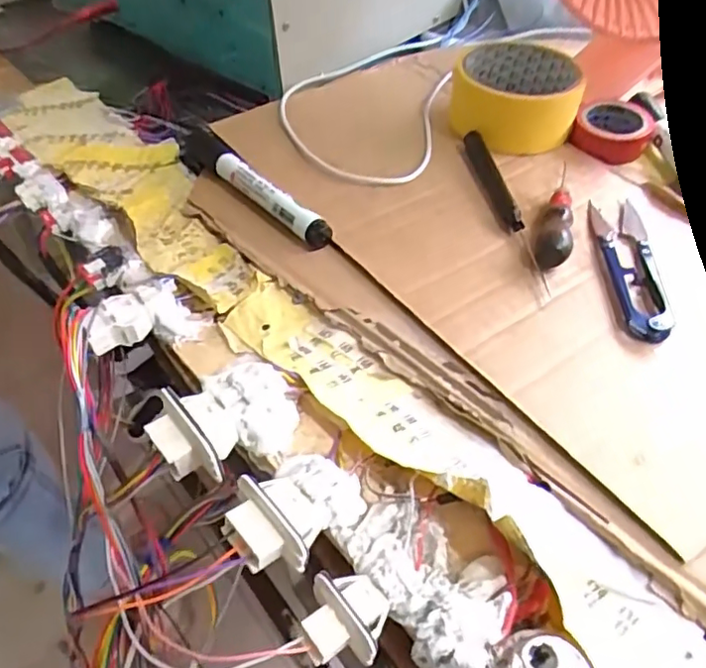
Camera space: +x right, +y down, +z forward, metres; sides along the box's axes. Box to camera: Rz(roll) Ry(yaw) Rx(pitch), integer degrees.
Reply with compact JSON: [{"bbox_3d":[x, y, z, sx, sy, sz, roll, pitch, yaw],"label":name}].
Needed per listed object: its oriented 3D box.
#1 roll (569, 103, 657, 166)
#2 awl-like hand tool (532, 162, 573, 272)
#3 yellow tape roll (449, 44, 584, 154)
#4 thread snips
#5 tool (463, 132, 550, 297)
[{"bbox_3d":[0.180,-0.140,0.401,0.046,0.020,0.051,33,57,25],"label":"roll"},{"bbox_3d":[0.120,-0.069,0.341,0.019,0.015,0.080,14,50,11],"label":"awl-like hand tool"},{"bbox_3d":[0.116,-0.170,0.416,0.084,0.038,0.089,0,49,0],"label":"yellow tape roll"},{"bbox_3d":[0.155,-0.042,0.327,0.029,0.012,0.118,7,49,5],"label":"thread snips"},{"bbox_3d":[0.093,-0.081,0.360,0.015,0.010,0.145,-5,49,-5],"label":"tool"}]

